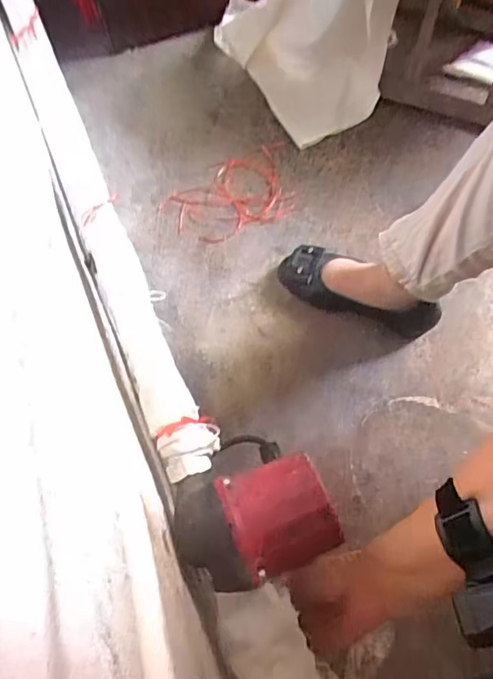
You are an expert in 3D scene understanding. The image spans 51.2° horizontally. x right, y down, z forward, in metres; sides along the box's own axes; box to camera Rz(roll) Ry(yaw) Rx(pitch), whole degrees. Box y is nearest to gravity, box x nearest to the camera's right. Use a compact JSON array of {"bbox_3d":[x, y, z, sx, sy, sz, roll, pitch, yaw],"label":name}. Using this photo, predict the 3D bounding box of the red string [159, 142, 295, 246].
[{"bbox_3d":[-0.029,-0.229,0.821,0.209,0.019,0.140,-21,68,-7],"label":"red string"}]

